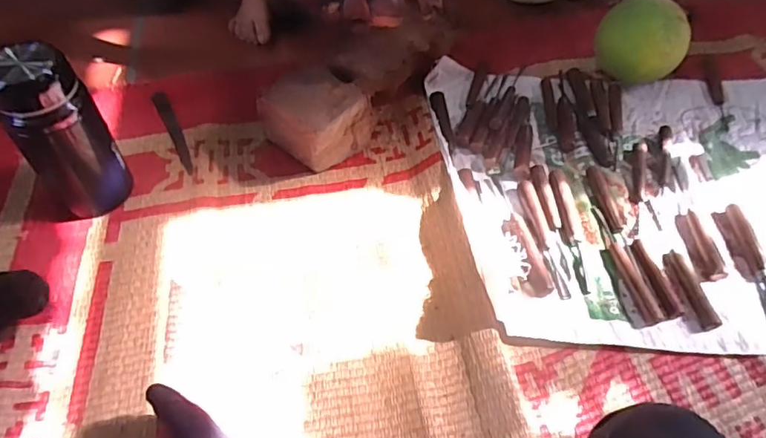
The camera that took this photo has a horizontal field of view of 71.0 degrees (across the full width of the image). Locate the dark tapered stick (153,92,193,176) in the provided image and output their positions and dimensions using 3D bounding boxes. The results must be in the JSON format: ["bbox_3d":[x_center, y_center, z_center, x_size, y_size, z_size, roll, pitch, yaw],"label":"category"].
[{"bbox_3d":[-0.316,-0.134,0.817,0.020,0.005,0.190,-24,59,-17],"label":"dark tapered stick"}]

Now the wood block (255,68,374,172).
[{"bbox_3d":[-0.093,-0.147,0.771,0.125,0.096,0.116,34,62,21],"label":"wood block"}]

